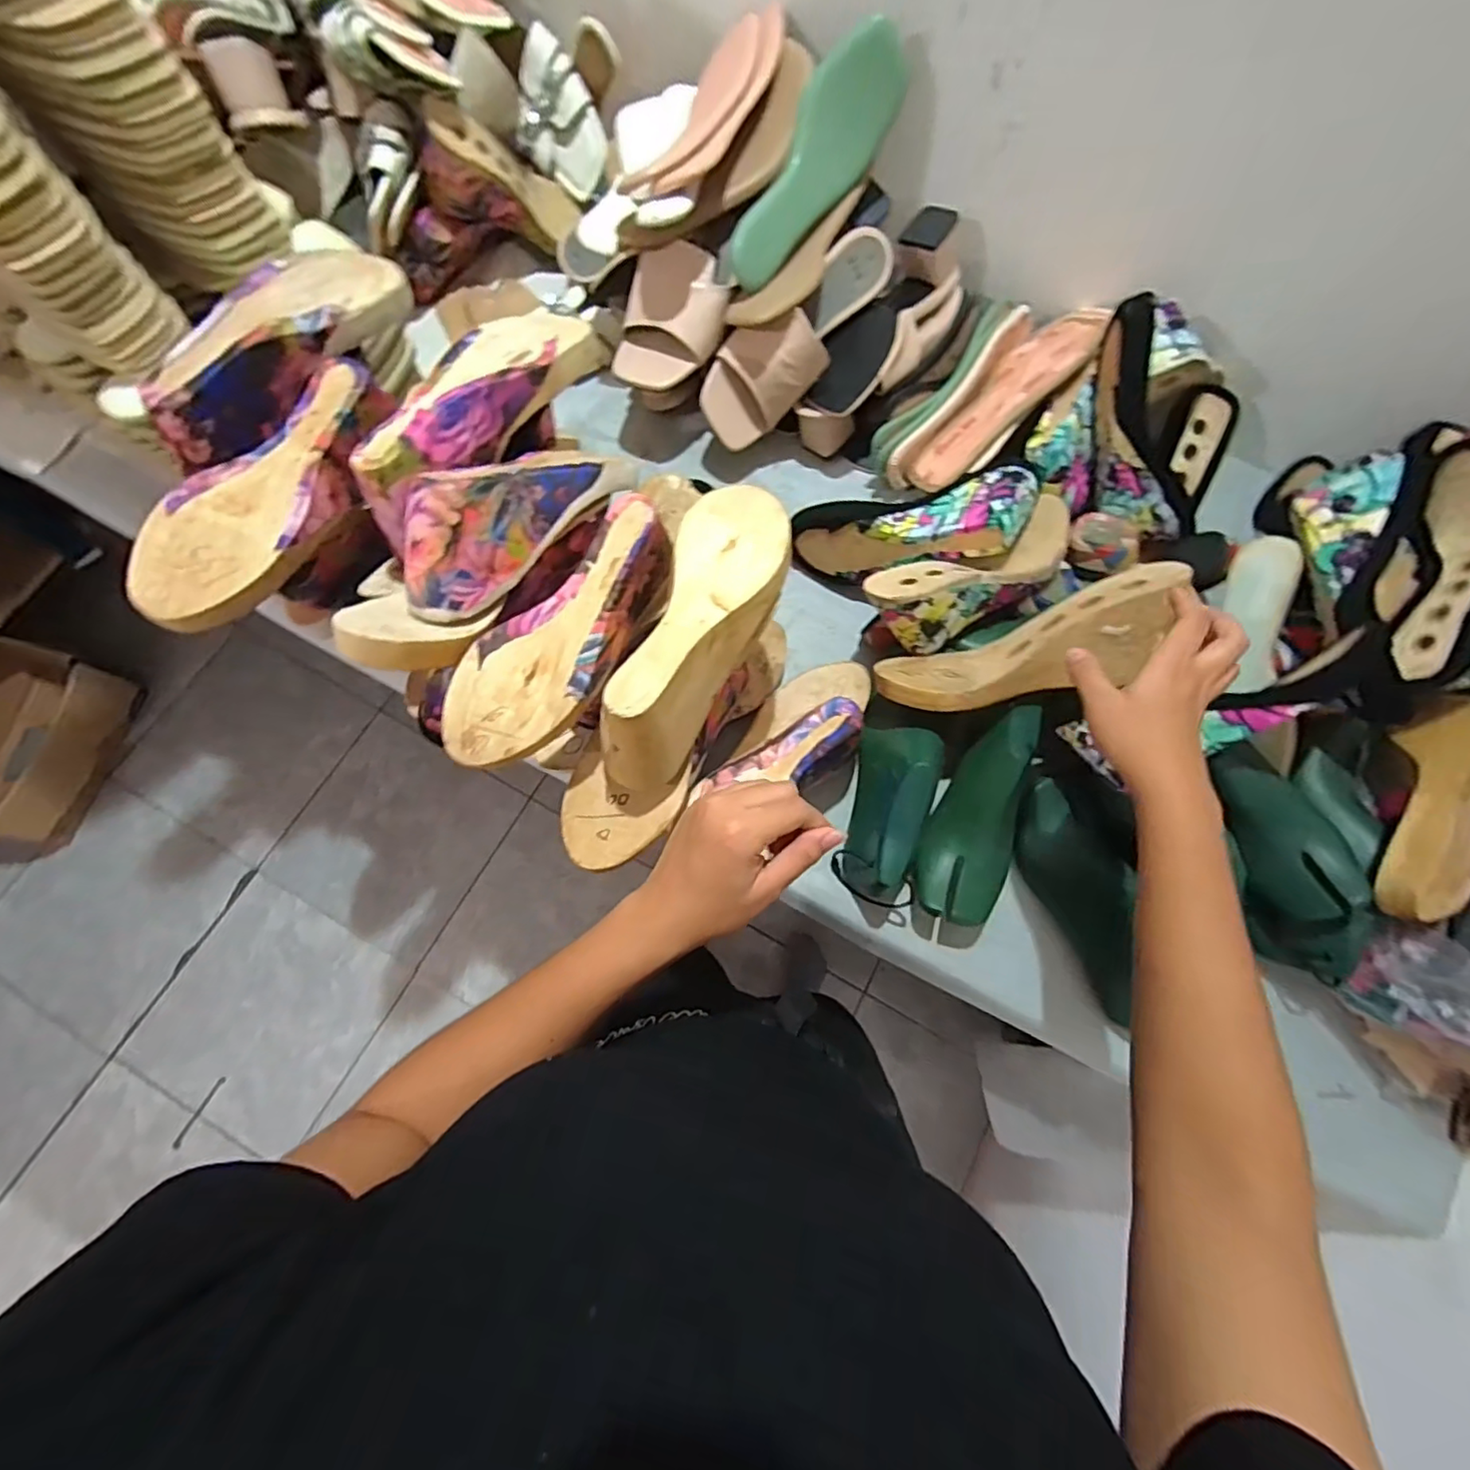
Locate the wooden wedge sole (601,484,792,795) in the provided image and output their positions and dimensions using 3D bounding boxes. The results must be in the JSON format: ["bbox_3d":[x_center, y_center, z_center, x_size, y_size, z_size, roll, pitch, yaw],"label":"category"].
[{"bbox_3d":[-0.020,-0.075,0.427,0.082,0.075,0.231,18,73,4],"label":"wooden wedge sole"}]

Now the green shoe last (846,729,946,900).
[{"bbox_3d":[0.145,0.062,0.537,0.072,0.093,0.158,12,73,2],"label":"green shoe last"}]

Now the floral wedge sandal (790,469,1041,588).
[{"bbox_3d":[0.178,-0.202,0.592,0.198,0.070,0.088,-1,71,27],"label":"floral wedge sandal"}]

